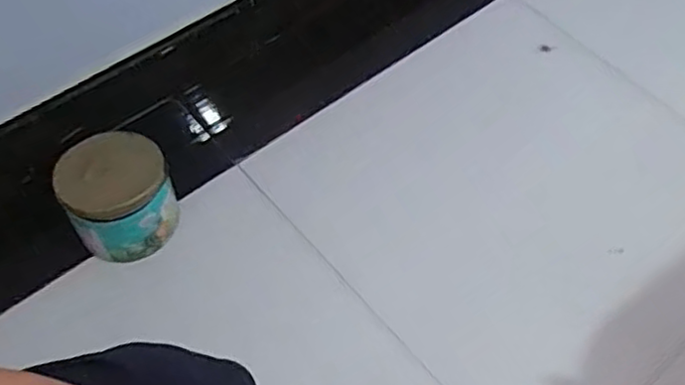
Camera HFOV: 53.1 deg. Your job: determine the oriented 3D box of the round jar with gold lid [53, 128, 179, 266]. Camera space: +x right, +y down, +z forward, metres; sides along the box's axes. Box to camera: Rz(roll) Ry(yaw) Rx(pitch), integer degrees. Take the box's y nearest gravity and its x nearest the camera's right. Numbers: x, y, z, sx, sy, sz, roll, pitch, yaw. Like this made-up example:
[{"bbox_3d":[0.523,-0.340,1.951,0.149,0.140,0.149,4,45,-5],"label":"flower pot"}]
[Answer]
[{"bbox_3d":[-0.285,0.002,0.878,0.127,0.117,0.121,1,58,-1],"label":"round jar with gold lid"}]

